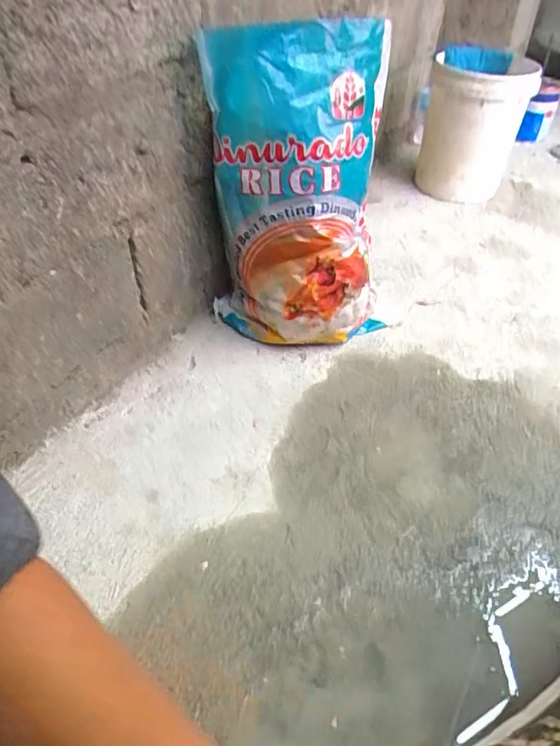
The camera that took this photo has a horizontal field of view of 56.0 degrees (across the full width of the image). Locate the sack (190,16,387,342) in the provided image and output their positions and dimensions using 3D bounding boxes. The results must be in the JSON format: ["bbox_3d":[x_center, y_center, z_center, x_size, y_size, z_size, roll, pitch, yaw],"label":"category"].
[{"bbox_3d":[0.032,-0.328,1.073,0.345,0.589,0.219,-1,44,-3],"label":"sack"}]

